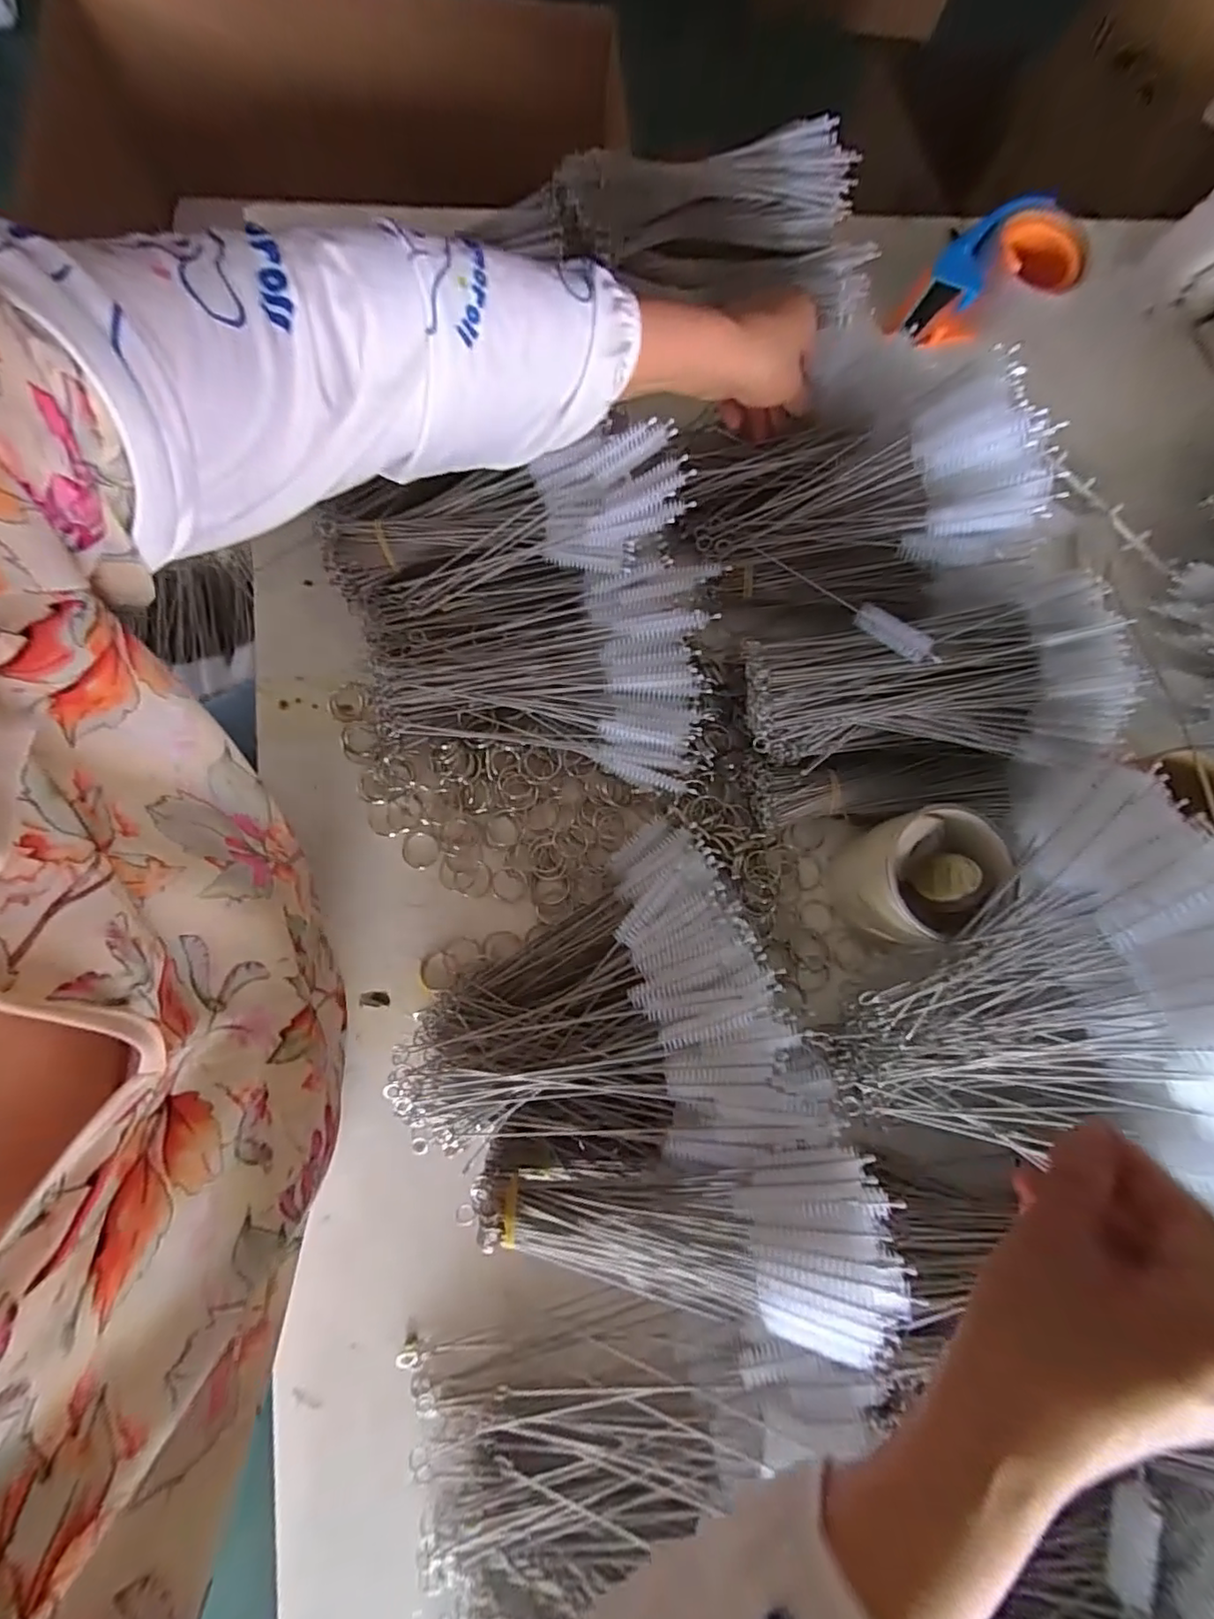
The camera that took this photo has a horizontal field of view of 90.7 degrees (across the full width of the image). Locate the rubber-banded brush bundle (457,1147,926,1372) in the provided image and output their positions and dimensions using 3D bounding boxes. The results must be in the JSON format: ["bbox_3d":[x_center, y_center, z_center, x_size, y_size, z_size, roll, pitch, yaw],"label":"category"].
[{"bbox_3d":[0.035,0.216,0.301,0.206,0.051,0.101,-7,78,17],"label":"rubber-banded brush bundle"}]

